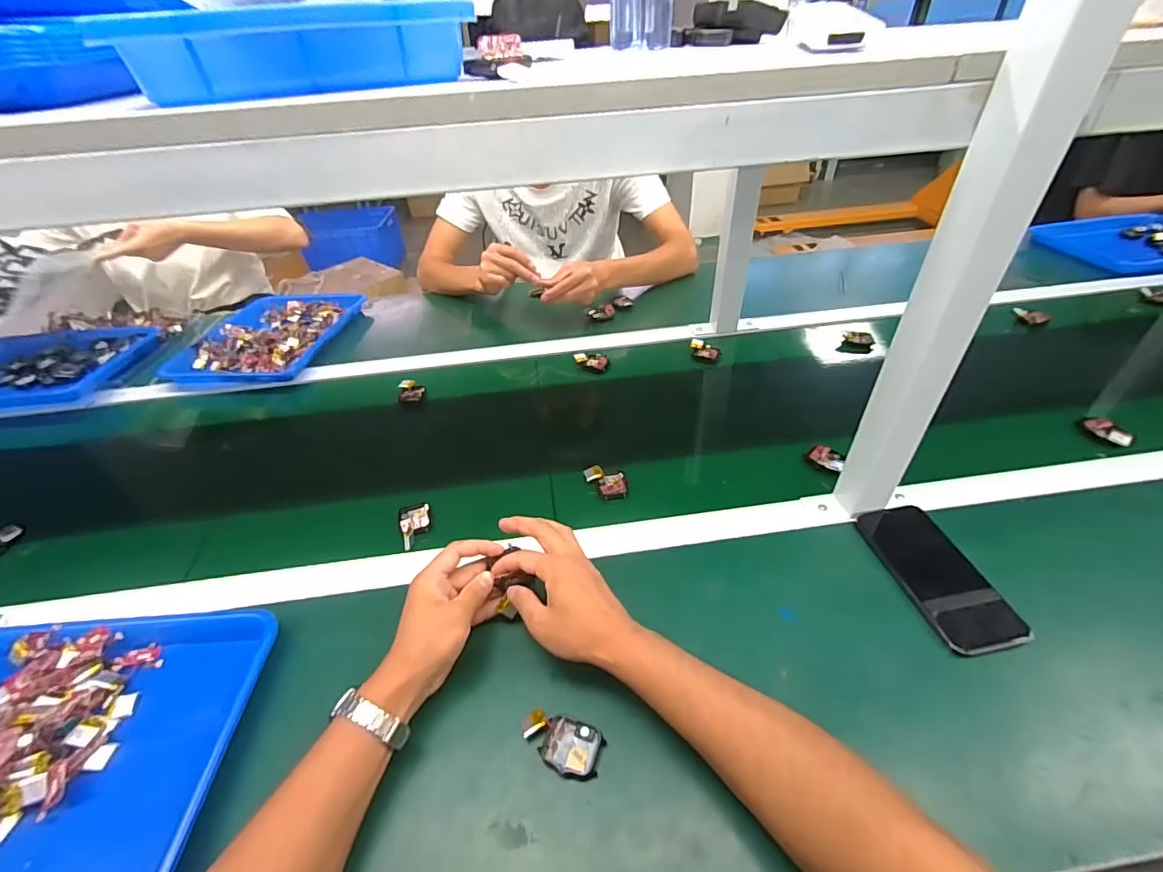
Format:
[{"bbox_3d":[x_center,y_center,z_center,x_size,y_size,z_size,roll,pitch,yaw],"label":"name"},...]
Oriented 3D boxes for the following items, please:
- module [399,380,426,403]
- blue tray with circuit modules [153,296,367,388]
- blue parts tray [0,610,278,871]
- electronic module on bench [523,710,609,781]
[{"bbox_3d":[-0.269,-0.071,0.791,0.039,0.017,0.046,-13,42,-11],"label":"module"},{"bbox_3d":[-0.591,-0.201,0.958,0.258,0.033,0.318,-1,41,3],"label":"blue tray with circuit modules"},{"bbox_3d":[-0.450,0.267,0.398,0.344,0.043,0.259,-4,41,0],"label":"blue parts tray"},{"bbox_3d":[-0.017,0.248,0.401,0.067,0.011,0.039,9,43,14],"label":"electronic module on bench"}]

